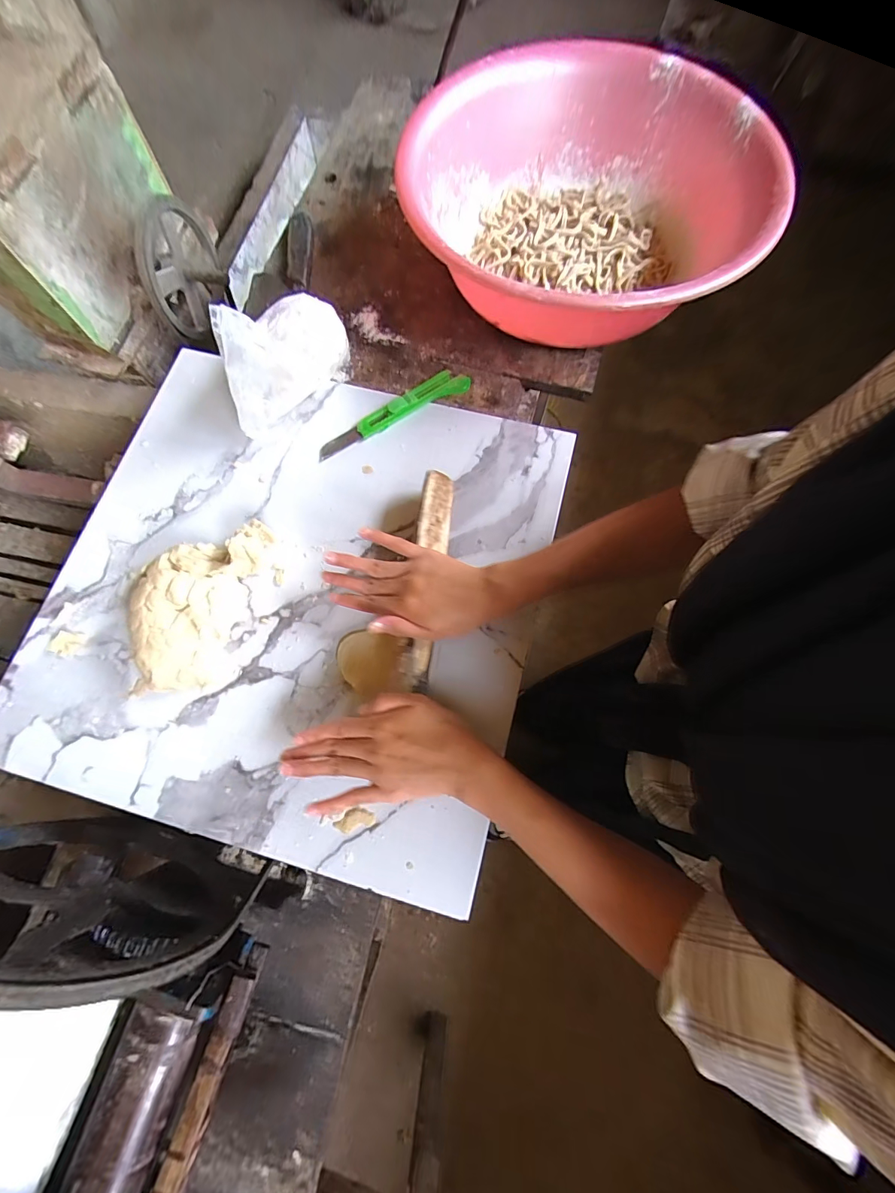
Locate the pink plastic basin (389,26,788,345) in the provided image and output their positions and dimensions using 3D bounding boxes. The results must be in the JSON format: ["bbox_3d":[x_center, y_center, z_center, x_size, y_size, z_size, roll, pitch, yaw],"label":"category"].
[{"bbox_3d":[0.160,-0.459,0.501,0.393,0.115,0.426,0,75,1],"label":"pink plastic basin"}]

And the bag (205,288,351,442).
[{"bbox_3d":[-0.180,-0.263,0.447,0.061,0.120,0.168,38,79,10],"label":"bag"}]

